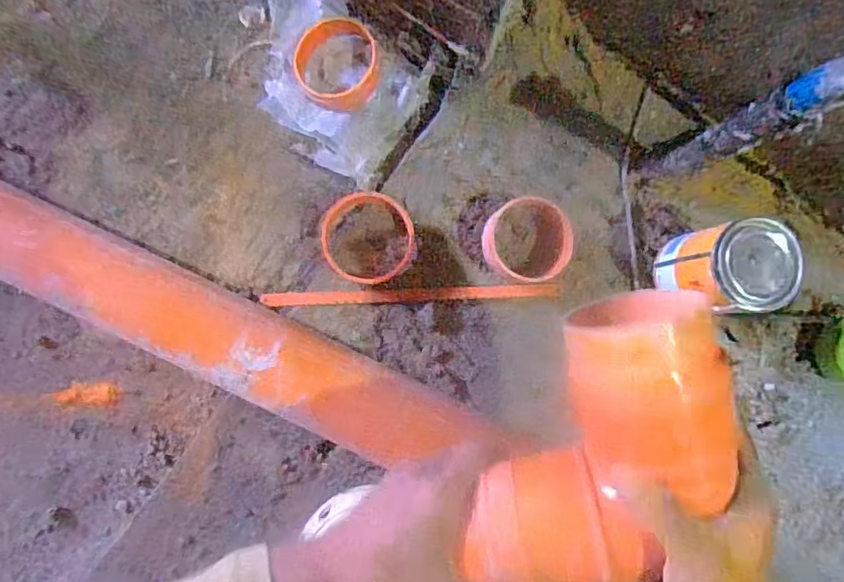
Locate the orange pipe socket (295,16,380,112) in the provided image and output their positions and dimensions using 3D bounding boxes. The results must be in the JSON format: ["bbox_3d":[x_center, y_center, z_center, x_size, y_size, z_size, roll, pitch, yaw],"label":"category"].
[{"bbox_3d":[-0.088,-0.237,0.565,0.085,0.023,0.096,-1,86,-3],"label":"orange pipe socket"}]

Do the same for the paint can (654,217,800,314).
[{"bbox_3d":[0.279,-0.021,0.513,0.084,0.107,0.080,0,86,-3],"label":"paint can"}]

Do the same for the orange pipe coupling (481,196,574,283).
[{"bbox_3d":[0.105,-0.051,0.551,0.085,0.042,0.082,0,86,-3],"label":"orange pipe coupling"}]

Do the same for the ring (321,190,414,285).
[{"bbox_3d":[-0.053,-0.053,0.540,0.088,0.028,0.092,0,86,-3],"label":"ring"}]

